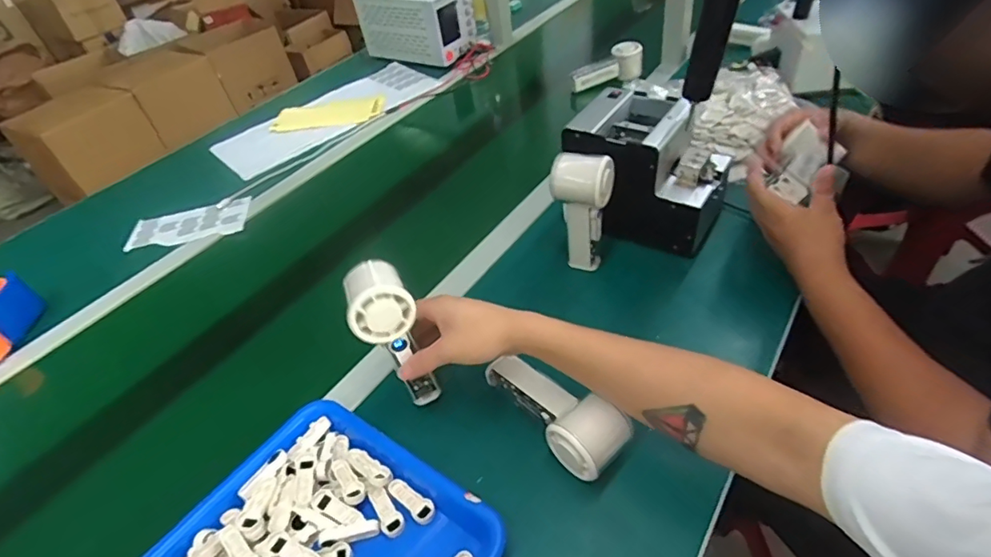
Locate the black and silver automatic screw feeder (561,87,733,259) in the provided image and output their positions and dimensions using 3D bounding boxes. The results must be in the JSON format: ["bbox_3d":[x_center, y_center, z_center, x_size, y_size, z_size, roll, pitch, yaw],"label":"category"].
[{"bbox_3d":[0.190,-0.136,0.675,0.183,0.146,0.148,18,49,27],"label":"black and silver automatic screw feeder"}]

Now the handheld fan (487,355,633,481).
[{"bbox_3d":[0.051,0.121,0.494,0.148,0.048,0.066,30,55,36],"label":"handheld fan"}]

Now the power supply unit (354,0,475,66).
[{"bbox_3d":[-0.200,-0.630,1.270,0.270,0.144,0.122,20,50,30],"label":"power supply unit"}]

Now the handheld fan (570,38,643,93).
[{"bbox_3d":[0.214,-0.406,1.025,0.146,0.080,0.054,-19,43,-10],"label":"handheld fan"}]

